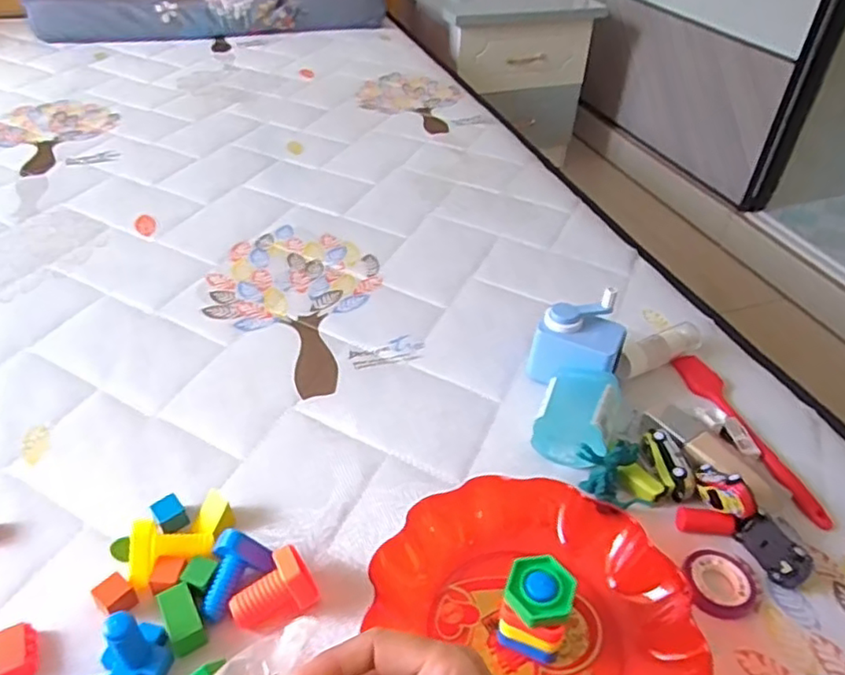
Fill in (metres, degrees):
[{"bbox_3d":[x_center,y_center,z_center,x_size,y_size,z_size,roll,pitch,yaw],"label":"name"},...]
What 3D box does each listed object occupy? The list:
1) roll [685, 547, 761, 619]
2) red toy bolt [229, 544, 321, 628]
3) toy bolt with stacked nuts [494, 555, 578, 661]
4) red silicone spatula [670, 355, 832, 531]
[{"bbox_3d":[0.223,0.181,0.467,0.059,0.008,0.052,-10,39,-18],"label":"roll"},{"bbox_3d":[-0.104,0.173,0.437,0.059,0.040,0.046,-13,45,-18],"label":"red toy bolt"},{"bbox_3d":[0.075,0.182,0.425,0.043,0.056,0.048,14,43,11],"label":"toy bolt with stacked nuts"},{"bbox_3d":[0.299,0.085,0.587,0.029,0.020,0.213,-5,42,-12],"label":"red silicone spatula"}]

